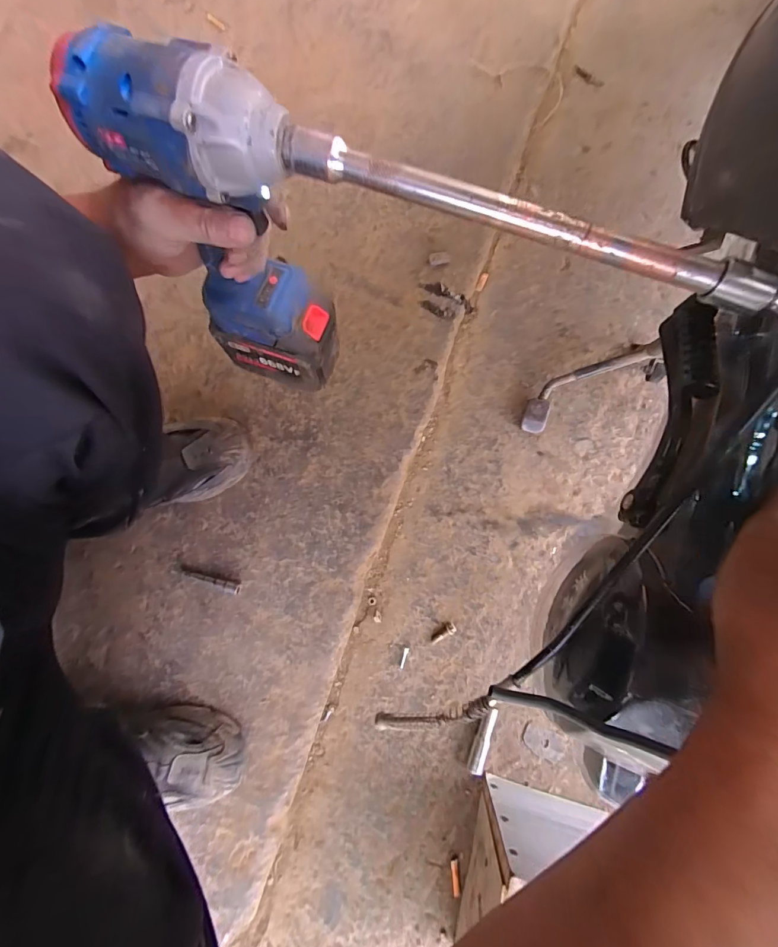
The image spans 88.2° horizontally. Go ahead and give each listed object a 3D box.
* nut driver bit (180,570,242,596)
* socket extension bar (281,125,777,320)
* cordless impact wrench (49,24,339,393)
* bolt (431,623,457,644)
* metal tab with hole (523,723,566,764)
[{"bbox_3d":[-0.240,0.146,0.539,0.084,0.014,0.015,12,81,6],"label":"nut driver bit"},{"bbox_3d":[0.100,-0.123,0.209,0.330,0.017,0.017,20,82,7],"label":"socket extension bar"},{"bbox_3d":[-0.113,-0.163,0.330,0.121,0.281,0.070,6,77,4],"label":"cordless impact wrench"},{"bbox_3d":[0.073,0.218,0.545,0.038,0.010,0.013,-40,82,10],"label":"bolt"},{"bbox_3d":[0.200,0.346,0.515,0.050,0.004,0.035,15,85,10],"label":"metal tab with hole"}]

